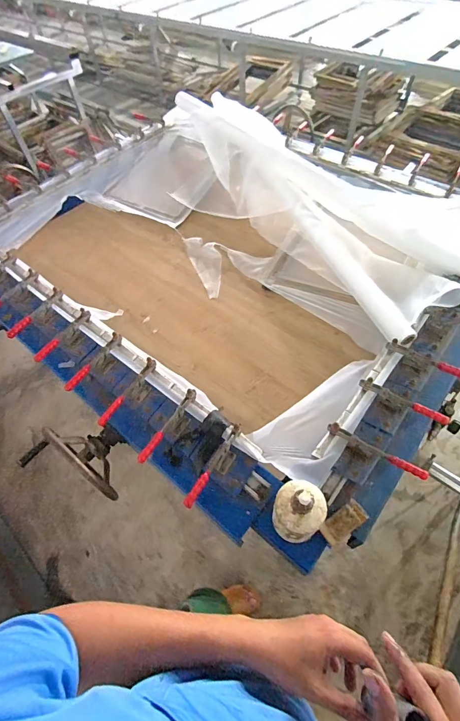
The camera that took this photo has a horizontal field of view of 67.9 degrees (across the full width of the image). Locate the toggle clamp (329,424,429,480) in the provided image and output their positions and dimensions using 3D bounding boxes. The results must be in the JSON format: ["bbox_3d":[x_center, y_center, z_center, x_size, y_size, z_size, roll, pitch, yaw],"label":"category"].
[{"bbox_3d":[0.330,0.205,0.780,0.220,0.046,0.028,24,61,19],"label":"toggle clamp"}]

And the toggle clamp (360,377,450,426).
[{"bbox_3d":[0.420,0.100,0.837,0.203,0.053,0.038,26,61,20],"label":"toggle clamp"}]

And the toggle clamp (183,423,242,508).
[{"bbox_3d":[-0.033,0.247,0.794,0.041,0.055,0.215,28,62,21],"label":"toggle clamp"}]

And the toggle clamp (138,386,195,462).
[{"bbox_3d":[-0.147,0.167,0.852,0.040,0.056,0.216,30,63,22],"label":"toggle clamp"}]

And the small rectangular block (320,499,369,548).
[{"bbox_3d":[0.251,0.356,0.752,0.109,0.016,0.047,-30,59,-16],"label":"small rectangular block"}]

